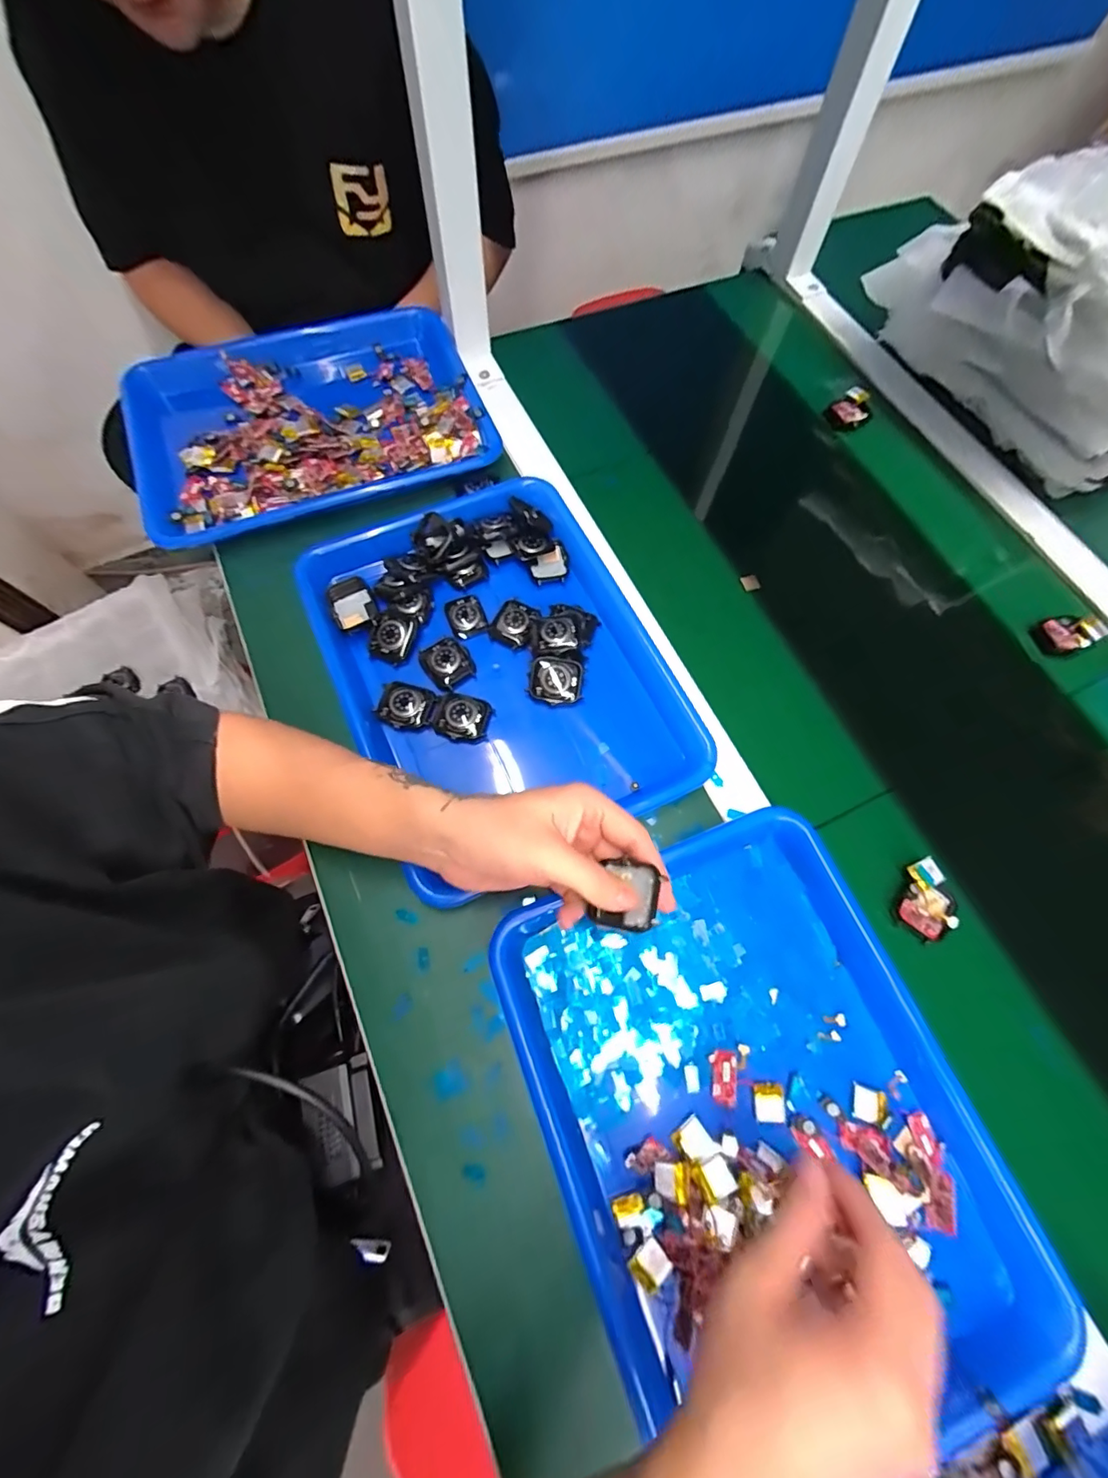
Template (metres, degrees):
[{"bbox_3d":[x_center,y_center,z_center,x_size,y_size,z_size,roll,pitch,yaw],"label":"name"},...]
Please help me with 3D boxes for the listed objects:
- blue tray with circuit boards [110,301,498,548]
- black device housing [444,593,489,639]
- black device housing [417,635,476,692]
[{"bbox_3d":[-0.255,-0.325,0.520,0.350,0.039,0.251,-21,71,-7],"label":"blue tray with circuit boards"},{"bbox_3d":[-0.079,-0.110,0.458,0.032,0.009,0.040,-23,72,-8],"label":"black device housing"},{"bbox_3d":[-0.091,-0.066,0.434,0.038,0.008,0.043,-34,73,-11],"label":"black device housing"}]

